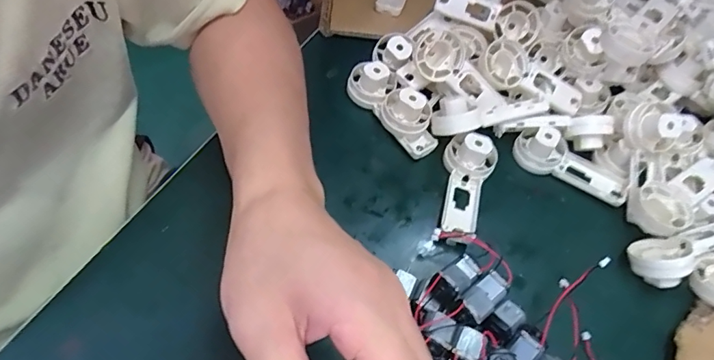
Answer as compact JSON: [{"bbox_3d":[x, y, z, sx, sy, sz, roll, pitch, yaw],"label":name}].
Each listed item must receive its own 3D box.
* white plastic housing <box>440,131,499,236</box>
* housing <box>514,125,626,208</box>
[{"bbox_3d":[0.077,0.004,0.356,0.039,0.025,0.085,25,58,4],"label":"white plastic housing"},{"bbox_3d":[0.172,-0.013,0.384,0.090,0.028,0.032,27,58,6],"label":"housing"}]

